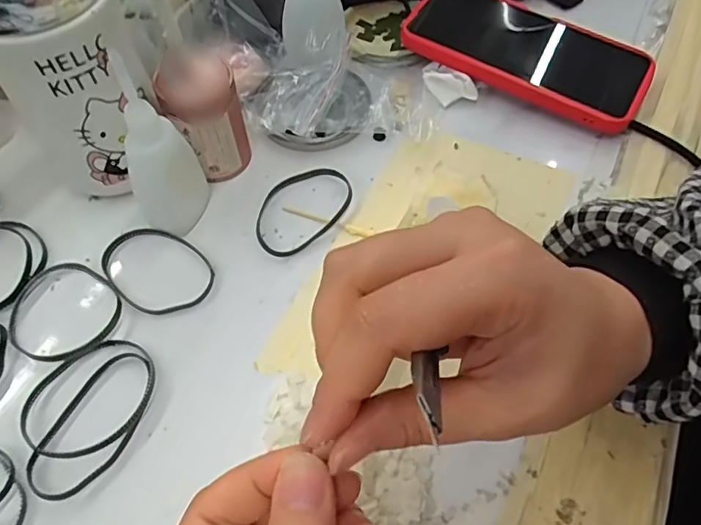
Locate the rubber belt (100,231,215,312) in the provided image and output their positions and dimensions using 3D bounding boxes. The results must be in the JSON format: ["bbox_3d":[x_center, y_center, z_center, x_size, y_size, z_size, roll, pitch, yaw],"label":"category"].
[{"bbox_3d":[-0.111,0.004,0.310,0.068,0.004,0.048,31,63,18],"label":"rubber belt"}]

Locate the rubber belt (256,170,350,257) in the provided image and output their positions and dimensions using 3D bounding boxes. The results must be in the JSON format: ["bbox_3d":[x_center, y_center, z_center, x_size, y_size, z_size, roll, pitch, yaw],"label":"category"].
[{"bbox_3d":[-0.031,-0.034,0.334,0.070,0.004,0.048,-38,65,-21],"label":"rubber belt"}]

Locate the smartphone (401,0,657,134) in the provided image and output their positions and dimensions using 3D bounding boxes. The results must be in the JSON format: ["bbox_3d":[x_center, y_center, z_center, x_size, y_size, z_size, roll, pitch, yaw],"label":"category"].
[{"bbox_3d":[0.126,-0.152,0.388,0.168,0.017,0.084,29,60,13],"label":"smartphone"}]

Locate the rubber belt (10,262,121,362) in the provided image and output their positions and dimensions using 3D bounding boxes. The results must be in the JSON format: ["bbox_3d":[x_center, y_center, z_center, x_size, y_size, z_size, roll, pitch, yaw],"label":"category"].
[{"bbox_3d":[-0.156,0.026,0.295,0.061,0.005,0.056,25,61,15],"label":"rubber belt"}]

